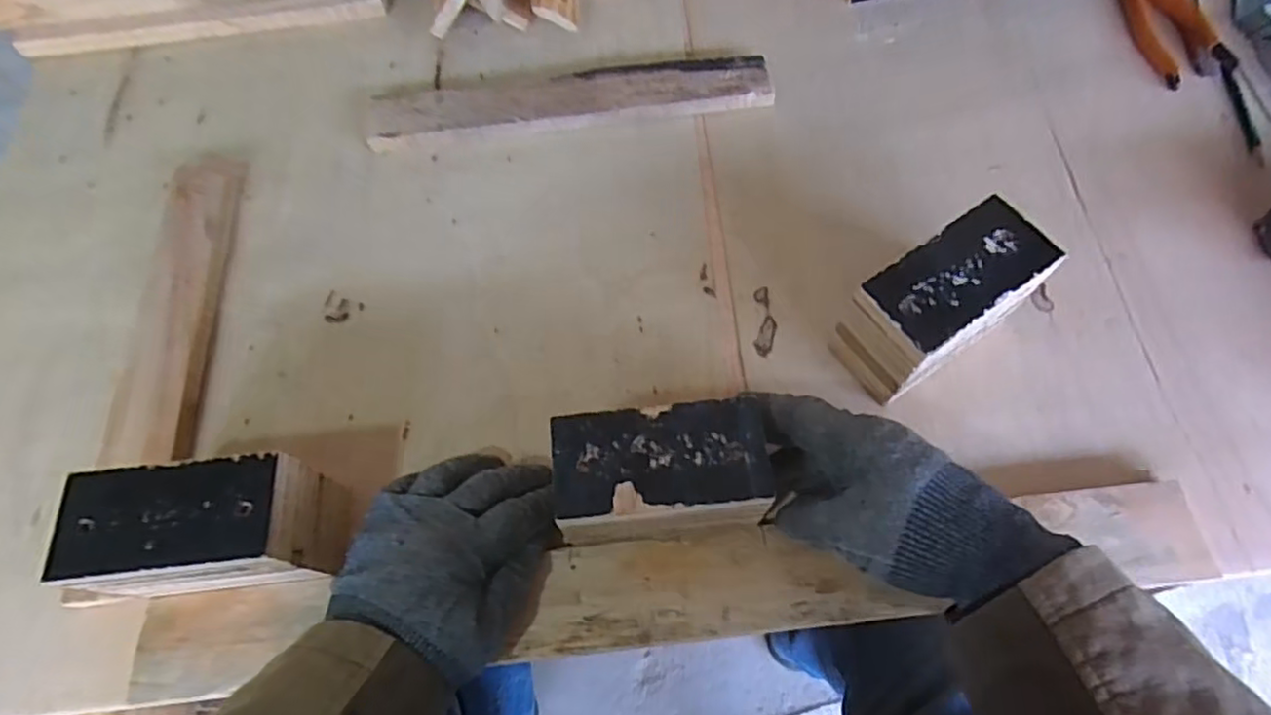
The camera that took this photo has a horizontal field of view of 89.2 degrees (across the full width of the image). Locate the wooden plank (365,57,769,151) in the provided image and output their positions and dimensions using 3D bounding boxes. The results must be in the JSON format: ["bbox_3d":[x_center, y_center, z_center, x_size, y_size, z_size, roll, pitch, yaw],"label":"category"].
[{"bbox_3d":[-0.059,-0.228,0.569,0.346,0.016,0.063,-7,65,0],"label":"wooden plank"}]

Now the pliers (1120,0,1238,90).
[{"bbox_3d":[0.461,-0.314,0.575,0.053,0.023,0.174,-6,65,0],"label":"pliers"}]

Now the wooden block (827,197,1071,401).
[{"bbox_3d":[0.203,-0.032,0.432,0.121,0.088,0.065,-33,68,-12],"label":"wooden block"}]

